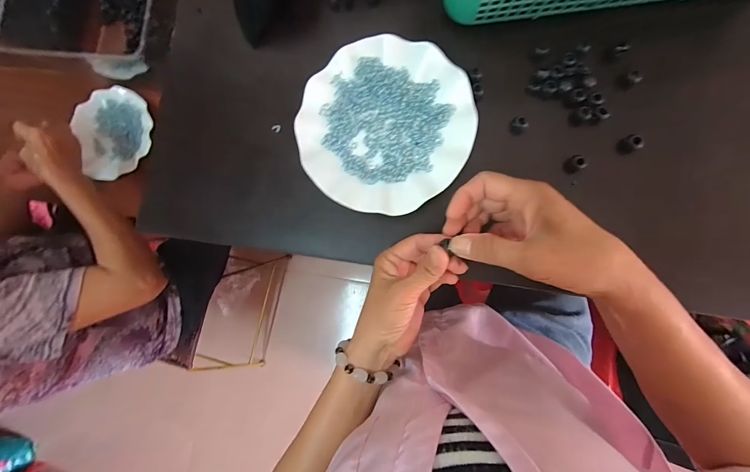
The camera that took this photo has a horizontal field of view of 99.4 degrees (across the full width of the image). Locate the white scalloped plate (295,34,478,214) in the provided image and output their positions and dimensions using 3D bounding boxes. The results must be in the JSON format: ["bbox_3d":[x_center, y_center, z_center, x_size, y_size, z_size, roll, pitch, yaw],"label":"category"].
[{"bbox_3d":[0.010,-0.117,0.344,0.180,0.018,0.179,-1,86,7],"label":"white scalloped plate"}]

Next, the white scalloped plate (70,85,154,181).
[{"bbox_3d":[-0.535,-0.210,0.649,0.175,0.036,0.173,-1,86,7],"label":"white scalloped plate"}]

